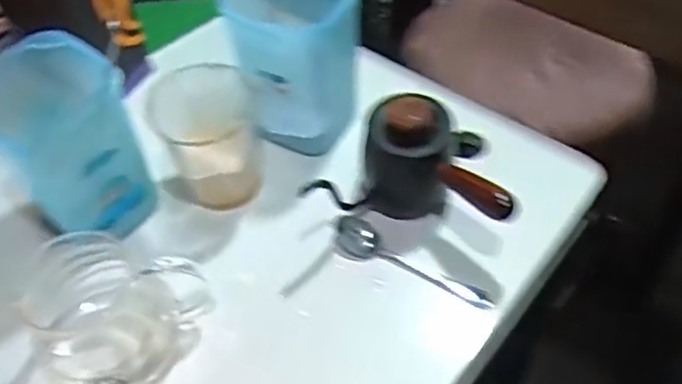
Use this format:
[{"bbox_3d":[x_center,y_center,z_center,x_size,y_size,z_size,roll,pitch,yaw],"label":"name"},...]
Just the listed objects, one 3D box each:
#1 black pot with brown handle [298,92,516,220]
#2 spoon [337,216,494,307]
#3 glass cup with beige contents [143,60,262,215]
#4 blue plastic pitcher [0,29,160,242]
[{"bbox_3d":[0.056,-0.014,0.541,0.147,0.089,0.099,5,52,7],"label":"black pot with brown handle"},{"bbox_3d":[0.057,0.058,0.530,0.135,0.025,0.027,25,57,21],"label":"spoon"},{"bbox_3d":[-0.113,-0.046,0.576,0.090,0.106,0.083,-1,51,2],"label":"glass cup with beige contents"},{"bbox_3d":[-0.218,-0.037,0.537,0.101,0.149,0.089,27,57,22],"label":"blue plastic pitcher"}]

